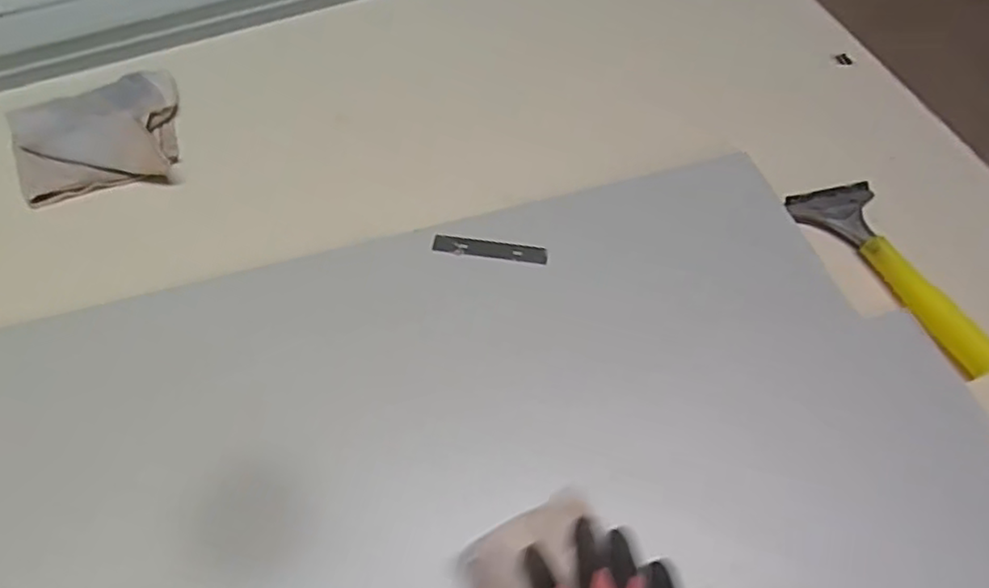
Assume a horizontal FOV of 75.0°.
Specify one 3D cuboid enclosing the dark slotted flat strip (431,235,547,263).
[{"bbox_3d":[-0.004,-0.039,0.558,0.097,0.005,0.016,6,67,3],"label":"dark slotted flat strip"}]

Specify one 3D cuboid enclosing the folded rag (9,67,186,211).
[{"bbox_3d":[-0.382,-0.158,0.617,0.146,0.032,0.145,-21,62,-11],"label":"folded rag"}]

